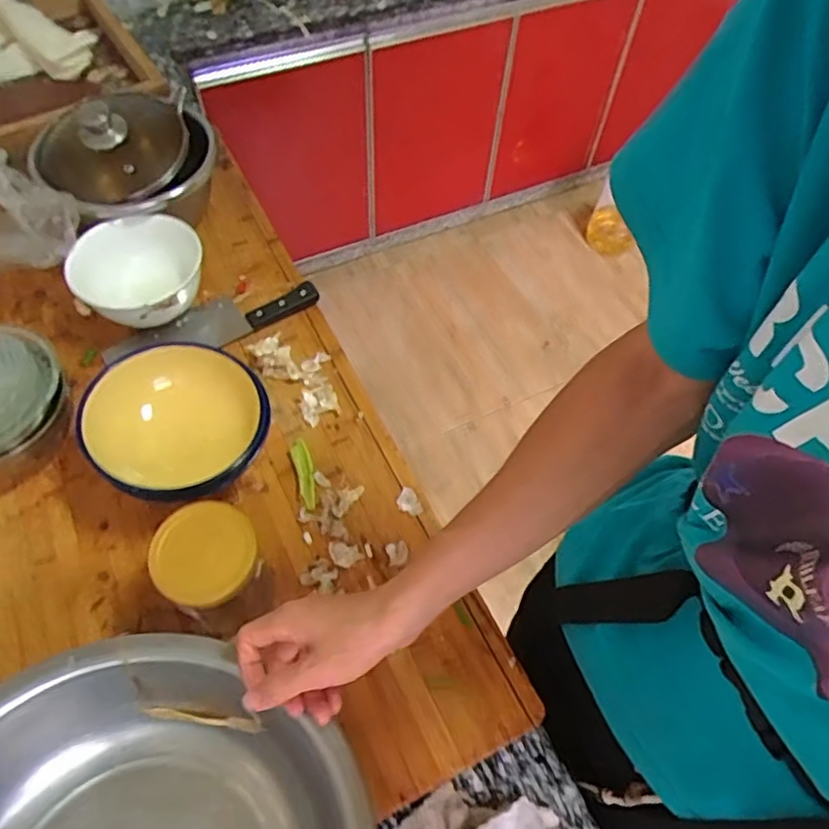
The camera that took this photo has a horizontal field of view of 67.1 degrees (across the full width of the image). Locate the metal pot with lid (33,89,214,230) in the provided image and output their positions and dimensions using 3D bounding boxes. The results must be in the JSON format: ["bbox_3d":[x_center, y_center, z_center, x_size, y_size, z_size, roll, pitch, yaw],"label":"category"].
[{"bbox_3d":[-0.395,-0.342,0.859,0.239,0.143,0.216,-15,60,-12],"label":"metal pot with lid"}]

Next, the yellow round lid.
[{"bbox_3d":[-0.176,0.112,0.520,0.081,0.011,0.086,1,58,-2],"label":"yellow round lid"}]

